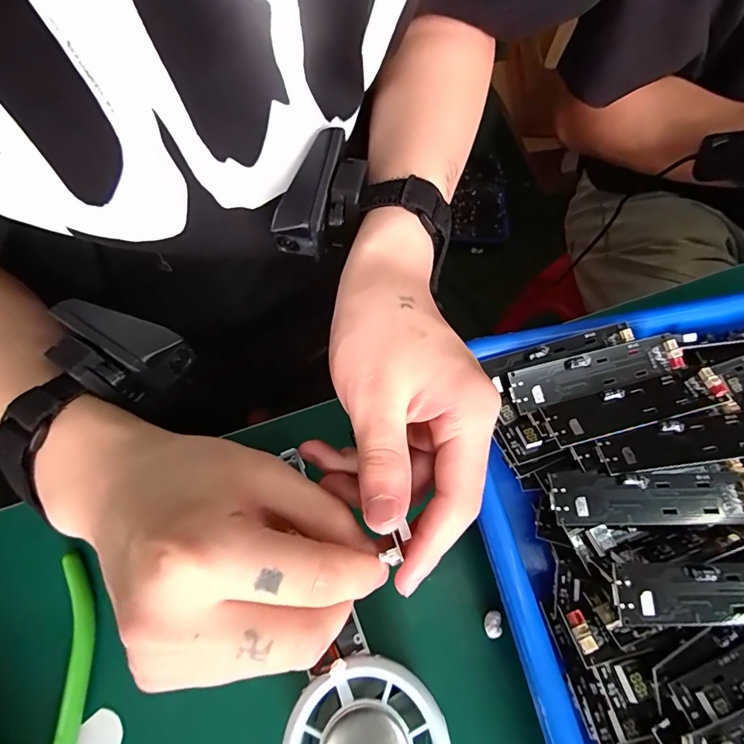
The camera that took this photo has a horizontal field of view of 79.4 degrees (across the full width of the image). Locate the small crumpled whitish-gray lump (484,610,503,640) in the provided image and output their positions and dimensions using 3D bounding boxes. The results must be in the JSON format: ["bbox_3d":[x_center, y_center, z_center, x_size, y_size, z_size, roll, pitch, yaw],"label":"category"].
[{"bbox_3d":[0.059,0.122,0.217,0.008,0.007,0.012,1,65,-1],"label":"small crumpled whitish-gray lump"}]

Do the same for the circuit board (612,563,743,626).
[{"bbox_3d":[0.145,0.093,0.187,0.088,0.012,0.022,0,65,-1],"label":"circuit board"}]

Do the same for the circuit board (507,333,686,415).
[{"bbox_3d":[0.120,0.000,0.241,0.090,0.013,0.023,-12,66,-7],"label":"circuit board"}]

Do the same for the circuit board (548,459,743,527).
[{"bbox_3d":[0.132,0.058,0.211,0.089,0.014,0.027,-2,65,-2],"label":"circuit board"}]

